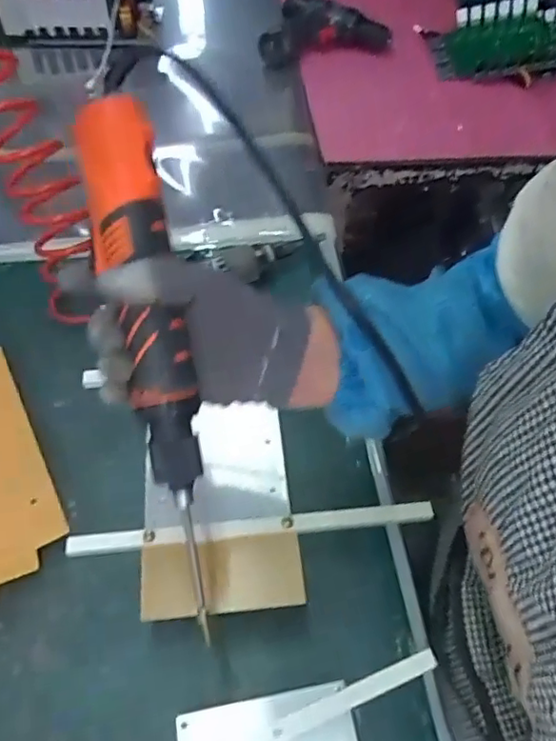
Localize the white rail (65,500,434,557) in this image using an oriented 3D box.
[{"bbox_3d":[-0.019,0.125,0.465,0.284,0.012,0.014,-4,57,-5],"label":"white rail"}]

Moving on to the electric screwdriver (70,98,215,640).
[{"bbox_3d":[-0.071,-0.003,0.348,0.042,0.043,0.302,-11,91,-10],"label":"electric screwdriver"}]

